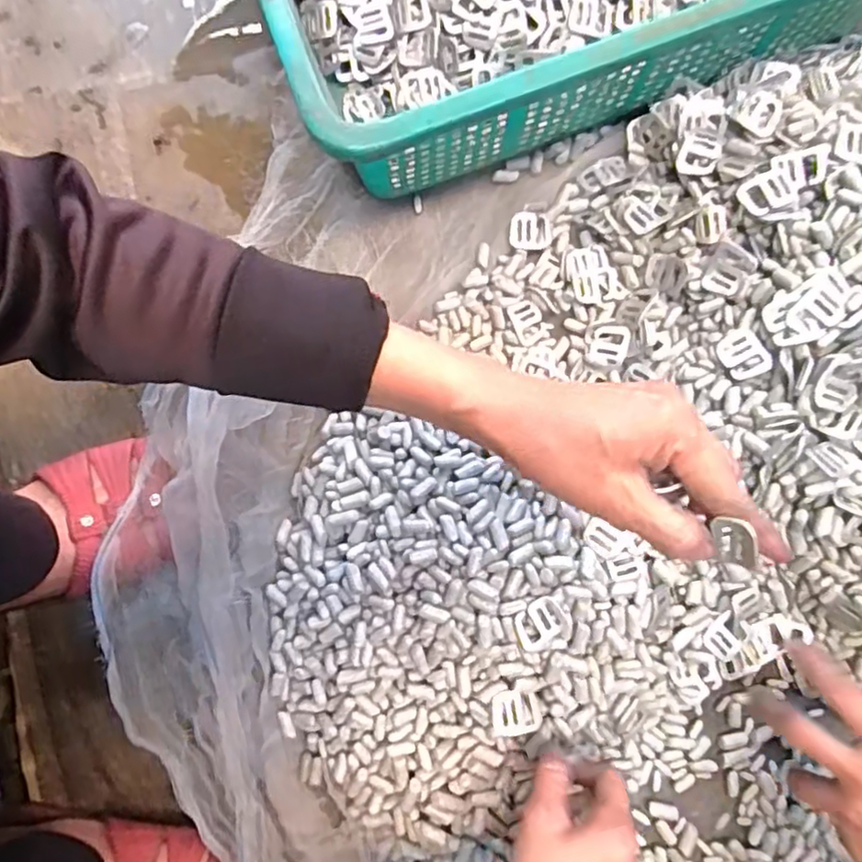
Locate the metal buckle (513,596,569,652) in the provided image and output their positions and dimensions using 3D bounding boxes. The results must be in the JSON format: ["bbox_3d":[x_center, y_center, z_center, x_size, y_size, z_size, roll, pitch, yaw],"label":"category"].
[{"bbox_3d":[0.069,0.122,0.401,0.034,0.006,0.026,-34,82,-2],"label":"metal buckle"}]

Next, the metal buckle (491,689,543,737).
[{"bbox_3d":[0.054,0.178,0.402,0.031,0.008,0.026,-6,75,-2],"label":"metal buckle"}]

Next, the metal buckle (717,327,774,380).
[{"bbox_3d":[0.208,-0.051,0.424,0.026,0.004,0.034,-36,65,24],"label":"metal buckle"}]

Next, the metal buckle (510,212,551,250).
[{"bbox_3d":[0.077,-0.152,0.484,0.033,0.005,0.026,-2,101,-15],"label":"metal buckle"}]

